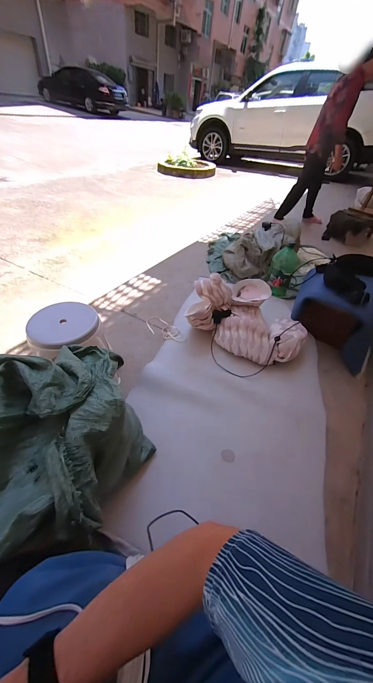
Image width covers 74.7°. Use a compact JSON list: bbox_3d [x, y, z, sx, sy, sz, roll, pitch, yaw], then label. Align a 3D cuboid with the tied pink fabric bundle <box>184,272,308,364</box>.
[{"bbox_3d":[0.327,-0.145,1.250,0.567,0.261,0.376,24,47,14],"label":"tied pink fabric bundle"}]

